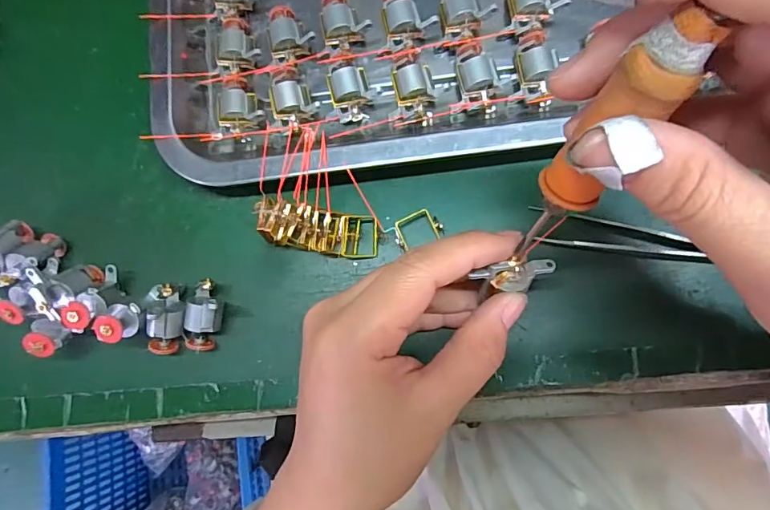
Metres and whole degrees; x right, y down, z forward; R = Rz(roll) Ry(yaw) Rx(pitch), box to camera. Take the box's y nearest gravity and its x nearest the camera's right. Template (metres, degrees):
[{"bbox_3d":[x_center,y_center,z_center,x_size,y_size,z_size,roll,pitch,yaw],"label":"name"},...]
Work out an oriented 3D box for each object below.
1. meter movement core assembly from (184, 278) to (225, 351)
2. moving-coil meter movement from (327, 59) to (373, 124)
[{"bbox_3d":[-0.085,0.028,0.231,0.016,0.017,0.034,-2,82,7],"label":"meter movement core assembly"},{"bbox_3d":[-0.017,-0.081,0.241,0.018,0.014,0.030,-15,80,5],"label":"moving-coil meter movement"}]

